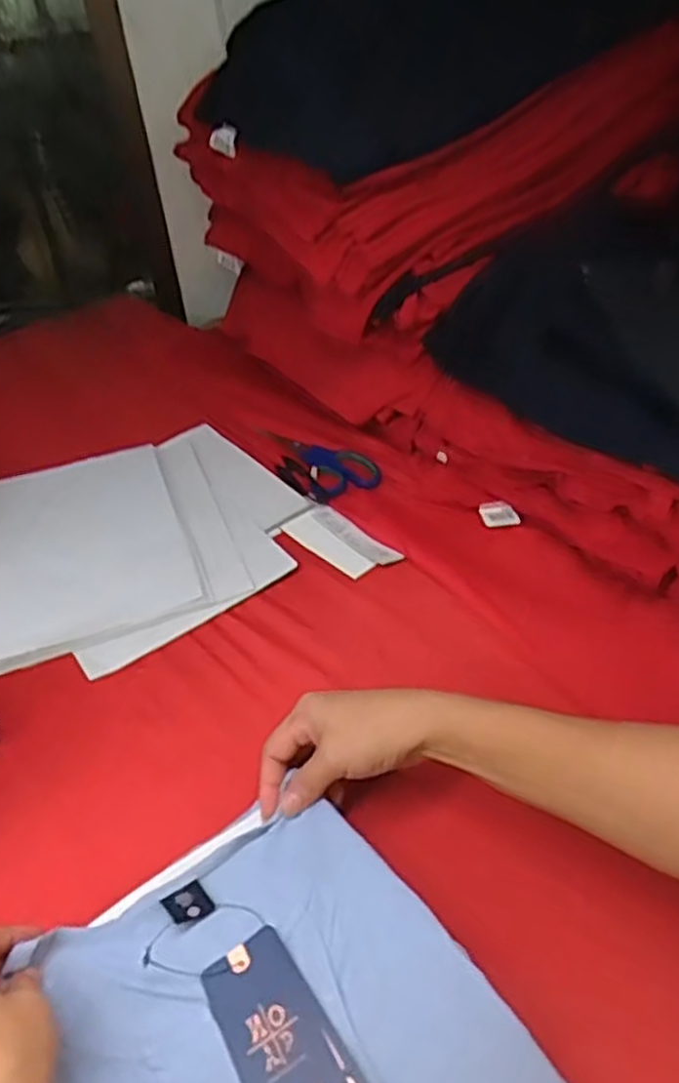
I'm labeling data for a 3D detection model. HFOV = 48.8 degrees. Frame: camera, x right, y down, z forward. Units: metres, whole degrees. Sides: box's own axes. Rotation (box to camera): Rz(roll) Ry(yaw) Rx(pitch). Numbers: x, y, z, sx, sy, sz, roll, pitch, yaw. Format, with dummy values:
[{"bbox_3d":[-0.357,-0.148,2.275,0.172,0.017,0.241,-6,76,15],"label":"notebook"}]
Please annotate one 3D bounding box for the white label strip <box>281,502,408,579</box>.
[{"bbox_3d":[0.001,0.000,0.715,0.114,0.012,0.052,29,50,36],"label":"white label strip"}]

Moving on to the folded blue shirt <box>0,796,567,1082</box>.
[{"bbox_3d":[-0.032,0.257,0.384,0.203,0.030,0.247,-29,44,-26],"label":"folded blue shirt"}]

